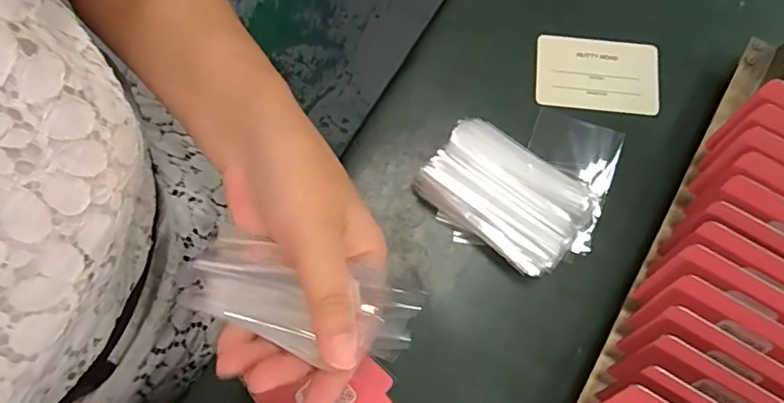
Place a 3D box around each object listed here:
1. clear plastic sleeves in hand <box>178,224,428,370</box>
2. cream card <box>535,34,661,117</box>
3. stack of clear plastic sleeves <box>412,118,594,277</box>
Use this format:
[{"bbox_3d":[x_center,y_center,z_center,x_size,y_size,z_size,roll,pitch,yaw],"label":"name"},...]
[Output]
[{"bbox_3d":[-0.047,0.045,0.257,0.119,0.020,0.045,11,75,15],"label":"clear plastic sleeves in hand"},{"bbox_3d":[0.144,-0.089,0.378,0.084,0.004,0.053,7,77,0],"label":"cream card"},{"bbox_3d":[0.068,-0.002,0.337,0.100,0.033,0.063,32,77,8],"label":"stack of clear plastic sleeves"}]

